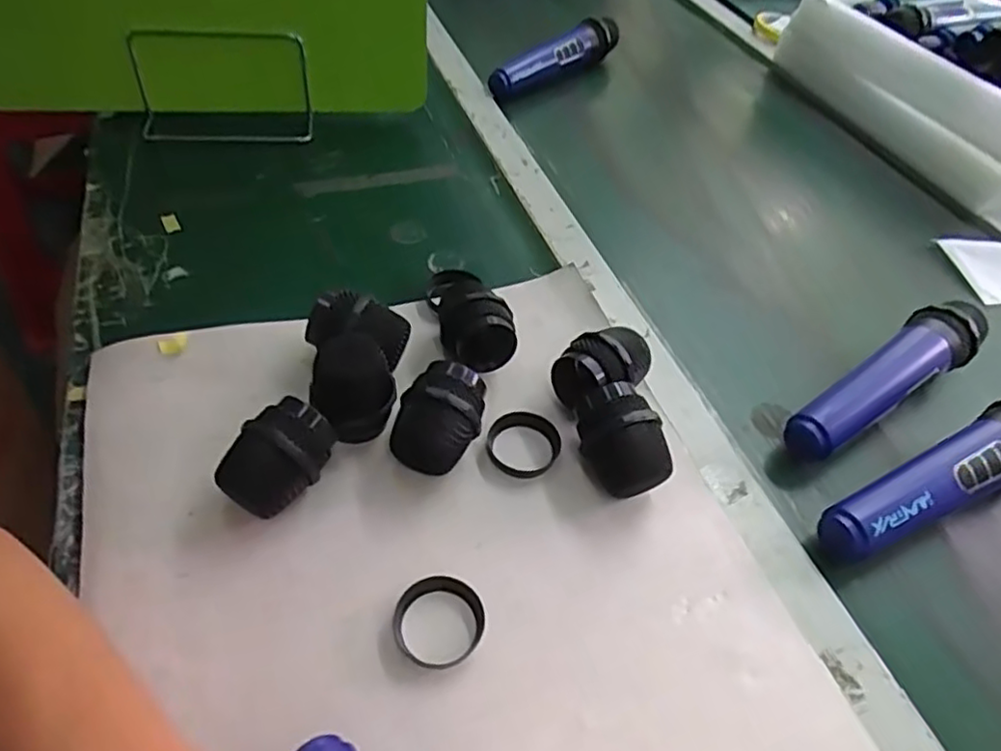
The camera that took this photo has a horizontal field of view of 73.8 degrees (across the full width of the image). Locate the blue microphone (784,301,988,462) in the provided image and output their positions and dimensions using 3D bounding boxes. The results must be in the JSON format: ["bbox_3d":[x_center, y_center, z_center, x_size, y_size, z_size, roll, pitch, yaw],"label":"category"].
[{"bbox_3d":[0.268,0.009,0.462,0.187,0.052,0.043,-28,57,-28],"label":"blue microphone"}]

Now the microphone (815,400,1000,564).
[{"bbox_3d":[0.274,0.061,0.402,0.191,0.036,0.041,-19,53,-22],"label":"microphone"}]

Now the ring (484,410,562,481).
[{"bbox_3d":[0.015,0.042,0.408,0.044,0.010,0.043,4,48,-4],"label":"ring"}]

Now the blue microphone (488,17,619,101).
[{"bbox_3d":[0.061,-0.354,0.742,0.035,0.036,0.198,36,55,23],"label":"blue microphone"}]

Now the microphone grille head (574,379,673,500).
[{"bbox_3d":[0.069,0.039,0.390,0.044,0.051,0.057,-7,49,-13],"label":"microphone grille head"}]

